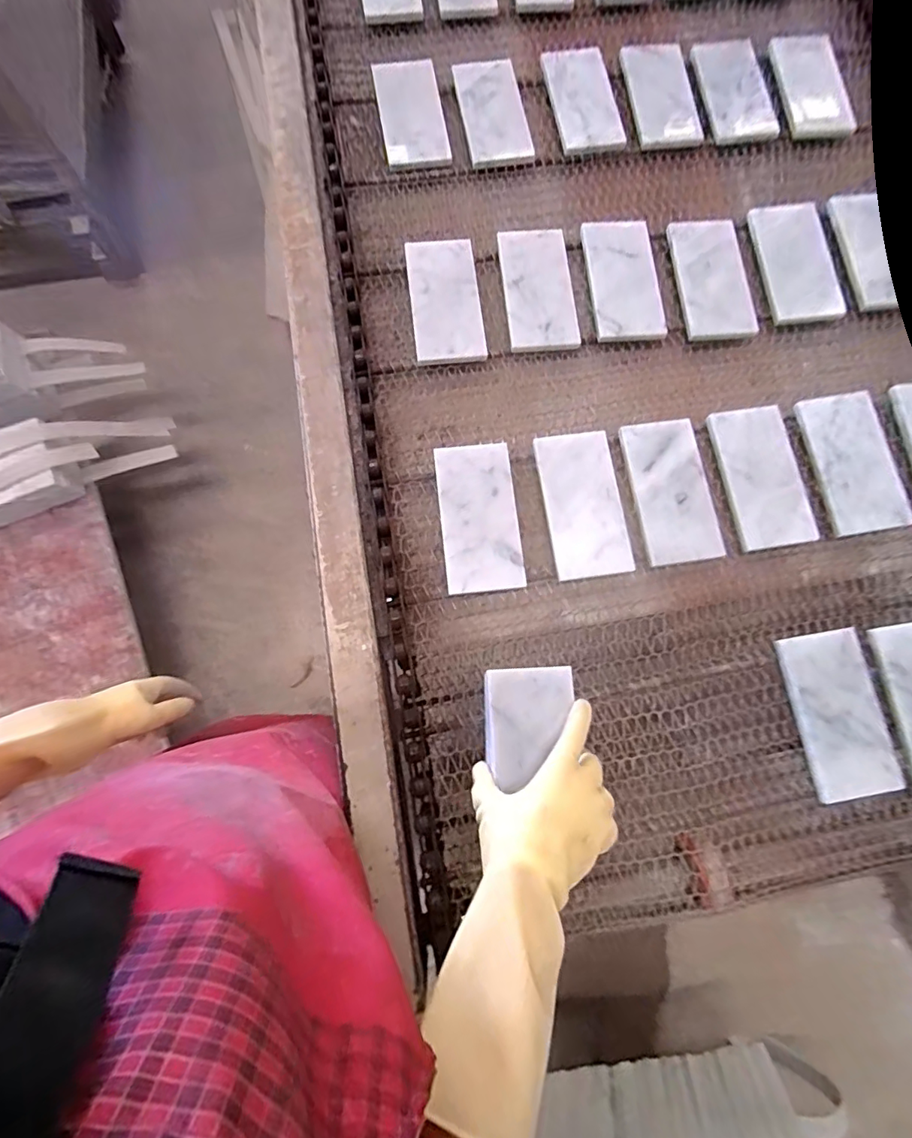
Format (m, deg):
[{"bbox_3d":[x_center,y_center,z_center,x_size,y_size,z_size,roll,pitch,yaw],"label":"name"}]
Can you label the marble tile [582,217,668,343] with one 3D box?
[{"bbox_3d":[0.198,-0.345,0.610,0.080,0.016,0.160,-4,76,-2],"label":"marble tile"}]

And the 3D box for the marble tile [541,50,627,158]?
[{"bbox_3d":[0.170,-0.629,0.681,0.085,0.013,0.181,-7,75,2],"label":"marble tile"}]

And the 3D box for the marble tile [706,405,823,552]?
[{"bbox_3d":[0.334,-0.103,0.551,0.084,0.009,0.158,-9,76,-3],"label":"marble tile"}]

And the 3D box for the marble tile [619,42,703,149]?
[{"bbox_3d":[0.279,-0.643,0.690,0.093,0.017,0.165,-2,76,-1],"label":"marble tile"}]

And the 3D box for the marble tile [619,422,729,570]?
[{"bbox_3d":[0.230,-0.084,0.546,0.085,0.011,0.157,-6,76,-3],"label":"marble tile"}]

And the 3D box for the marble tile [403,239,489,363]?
[{"bbox_3d":[-0.013,-0.313,0.592,0.080,0.014,0.162,-7,72,0],"label":"marble tile"}]

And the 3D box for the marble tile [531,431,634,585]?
[{"bbox_3d":[0.134,-0.070,0.533,0.080,0.007,0.155,-8,76,-3],"label":"marble tile"}]

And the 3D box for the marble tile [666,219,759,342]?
[{"bbox_3d":[0.307,-0.356,0.615,0.081,0.014,0.166,-4,76,-2],"label":"marble tile"}]

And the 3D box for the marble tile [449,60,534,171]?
[{"bbox_3d":[0.047,-0.602,0.670,0.083,0.009,0.167,-8,76,-3],"label":"marble tile"}]

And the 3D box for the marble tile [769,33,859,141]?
[{"bbox_3d":[0.495,-0.677,0.711,0.090,0.010,0.189,0,76,-1],"label":"marble tile"}]

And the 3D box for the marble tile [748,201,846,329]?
[{"bbox_3d":[0.419,-0.380,0.631,0.089,0.015,0.167,-6,76,-3],"label":"marble tile"}]

